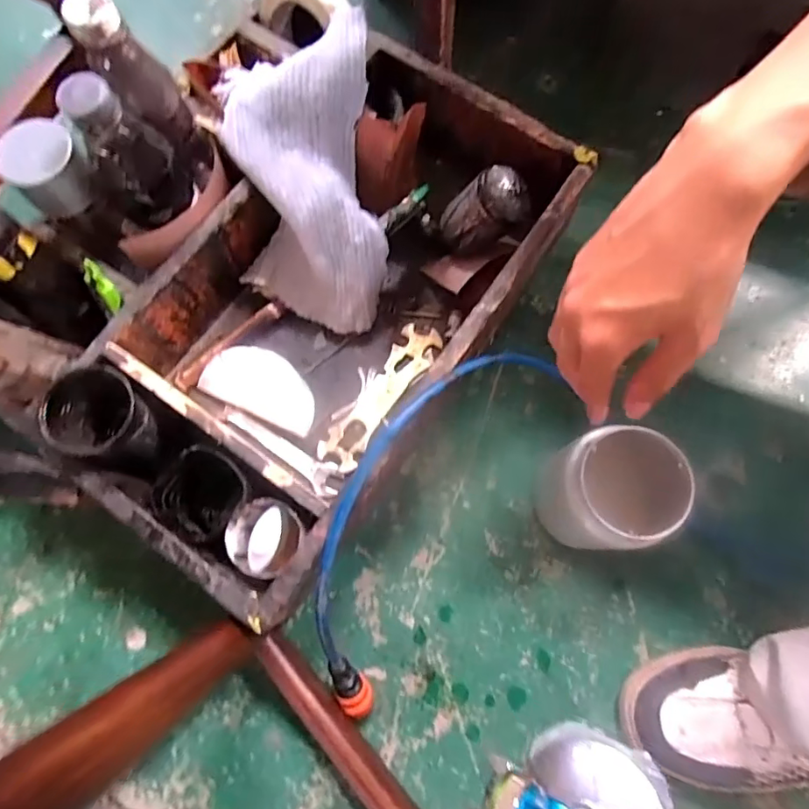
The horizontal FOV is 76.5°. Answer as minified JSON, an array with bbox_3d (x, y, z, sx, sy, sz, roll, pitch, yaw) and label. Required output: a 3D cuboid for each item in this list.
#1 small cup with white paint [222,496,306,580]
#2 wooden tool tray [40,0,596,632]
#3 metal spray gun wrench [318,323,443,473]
[{"bbox_3d":[-0.107,0.101,0.392,0.059,0.061,0.056,0,74,0],"label":"small cup with white paint"},{"bbox_3d":[-0.099,-0.107,0.466,0.330,0.159,0.466,34,75,8],"label":"wooden tool tray"},{"bbox_3d":[-0.021,-0.010,0.494,0.039,0.006,0.161,33,75,8],"label":"metal spray gun wrench"}]

